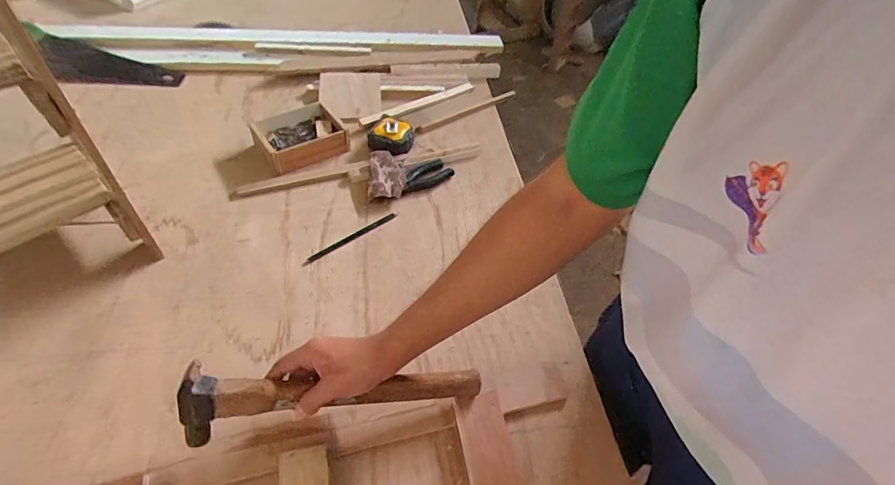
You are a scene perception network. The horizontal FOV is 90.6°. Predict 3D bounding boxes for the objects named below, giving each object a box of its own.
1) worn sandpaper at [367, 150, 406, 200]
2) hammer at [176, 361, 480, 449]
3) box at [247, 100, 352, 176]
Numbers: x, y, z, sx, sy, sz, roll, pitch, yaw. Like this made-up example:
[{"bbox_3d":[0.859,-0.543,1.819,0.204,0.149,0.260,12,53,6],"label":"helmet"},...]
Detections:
[{"bbox_3d":[-0.100,-0.113,0.737,0.057,0.025,0.092,1,51,-4],"label":"worn sandpaper"},{"bbox_3d":[-0.112,0.163,0.476,0.301,0.077,0.032,1,13,-17],"label":"hammer"},{"bbox_3d":[-0.252,-0.184,0.779,0.152,0.042,0.112,-25,57,-23],"label":"box"}]

